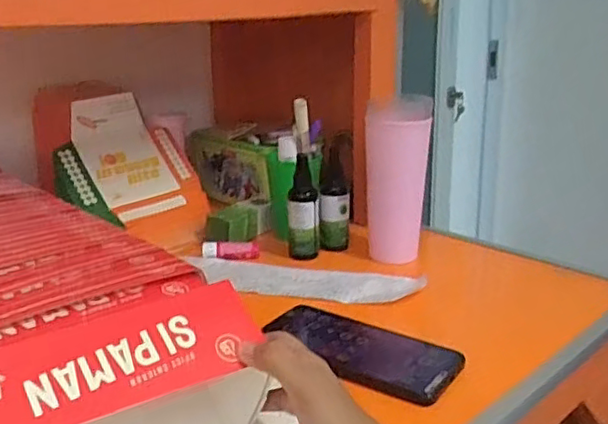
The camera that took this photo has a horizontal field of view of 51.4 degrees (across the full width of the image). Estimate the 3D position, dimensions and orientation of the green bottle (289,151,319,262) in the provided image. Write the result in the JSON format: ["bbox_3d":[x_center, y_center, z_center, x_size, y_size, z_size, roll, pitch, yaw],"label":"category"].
[{"bbox_3d":[0.000,-0.007,0.758,0.035,0.114,0.034,0,18,2],"label":"green bottle"}]

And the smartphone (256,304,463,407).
[{"bbox_3d":[0.042,0.116,0.550,0.179,0.012,0.072,12,22,35],"label":"smartphone"}]

